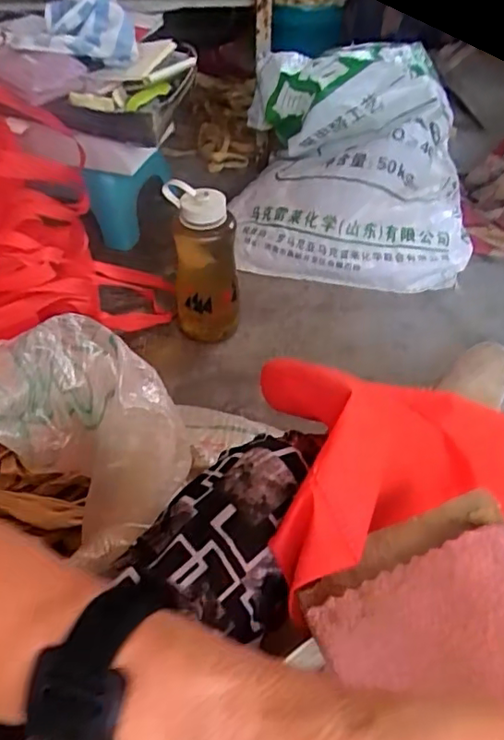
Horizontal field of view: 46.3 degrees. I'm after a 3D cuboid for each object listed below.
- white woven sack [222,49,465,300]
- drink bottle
[{"bbox_3d":[0.183,-0.400,1.144,0.439,0.310,0.433,0,46,0],"label":"white woven sack"},{"bbox_3d":[-0.075,-0.163,0.924,0.098,0.234,0.092,-12,47,-11],"label":"drink bottle"}]

